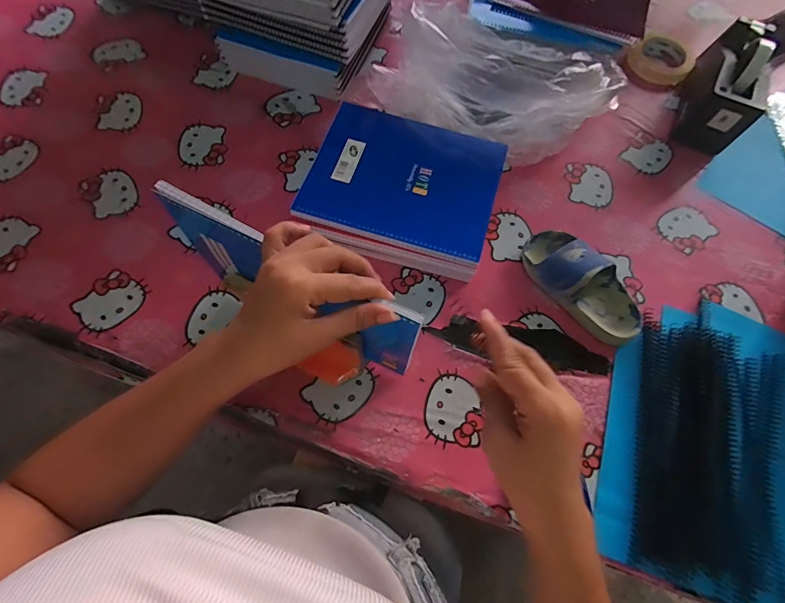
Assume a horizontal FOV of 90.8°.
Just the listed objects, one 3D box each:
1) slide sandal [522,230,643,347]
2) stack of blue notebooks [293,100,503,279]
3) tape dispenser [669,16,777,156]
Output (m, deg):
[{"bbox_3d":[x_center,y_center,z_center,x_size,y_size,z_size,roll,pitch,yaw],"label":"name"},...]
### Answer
[{"bbox_3d":[0.250,-0.027,0.502,0.176,0.059,0.091,43,74,14],"label":"slide sandal"},{"bbox_3d":[0.012,-0.158,0.541,0.250,0.062,0.212,16,69,5],"label":"stack of blue notebooks"},{"bbox_3d":[0.526,-0.345,0.606,0.085,0.110,0.205,27,71,9],"label":"tape dispenser"}]

